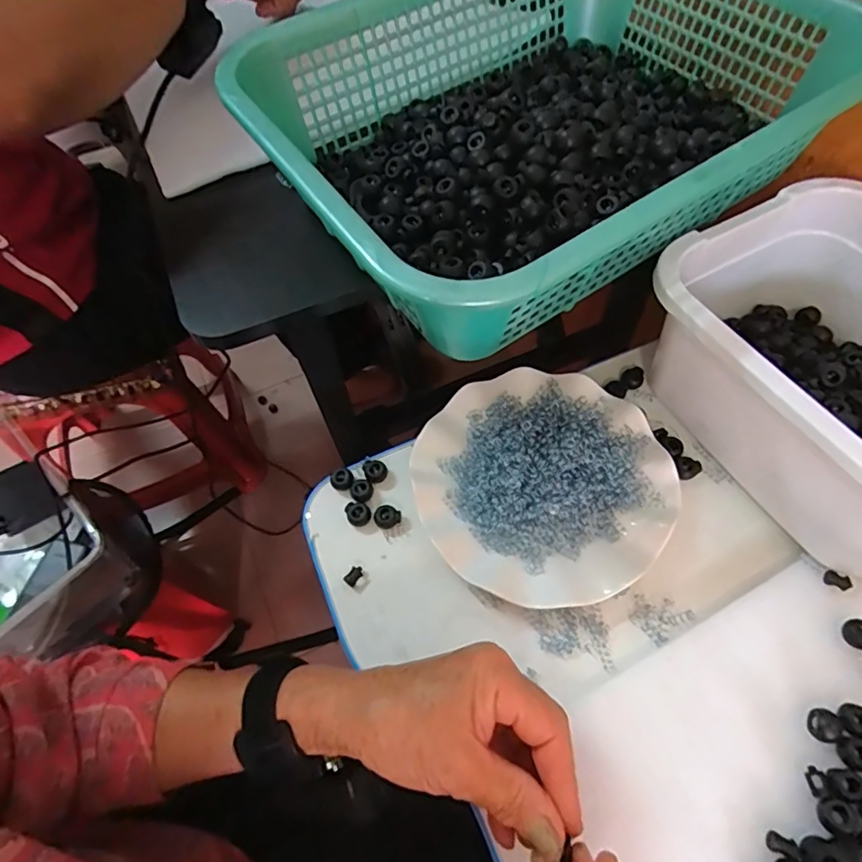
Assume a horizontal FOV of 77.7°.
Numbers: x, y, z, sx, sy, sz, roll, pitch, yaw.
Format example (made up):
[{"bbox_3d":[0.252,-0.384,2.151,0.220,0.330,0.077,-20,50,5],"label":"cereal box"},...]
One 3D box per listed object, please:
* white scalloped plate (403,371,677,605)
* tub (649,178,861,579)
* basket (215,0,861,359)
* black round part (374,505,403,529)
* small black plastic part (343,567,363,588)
[{"bbox_3d":[0.081,0.034,0.395,0.177,0.030,0.178,-2,61,3],"label":"white scalloped plate"},{"bbox_3d":[0.281,-0.039,0.360,0.186,0.111,0.241,-30,63,-12],"label":"tub"},{"bbox_3d":[0.081,-0.228,0.383,0.383,0.089,0.296,-32,64,-13],"label":"basket"},{"bbox_3d":[-0.033,0.064,0.402,0.020,0.011,0.014,-4,61,2],"label":"black round part"},{"bbox_3d":[-0.055,0.104,0.384,0.010,0.005,0.015,33,68,20],"label":"small black plastic part"}]

